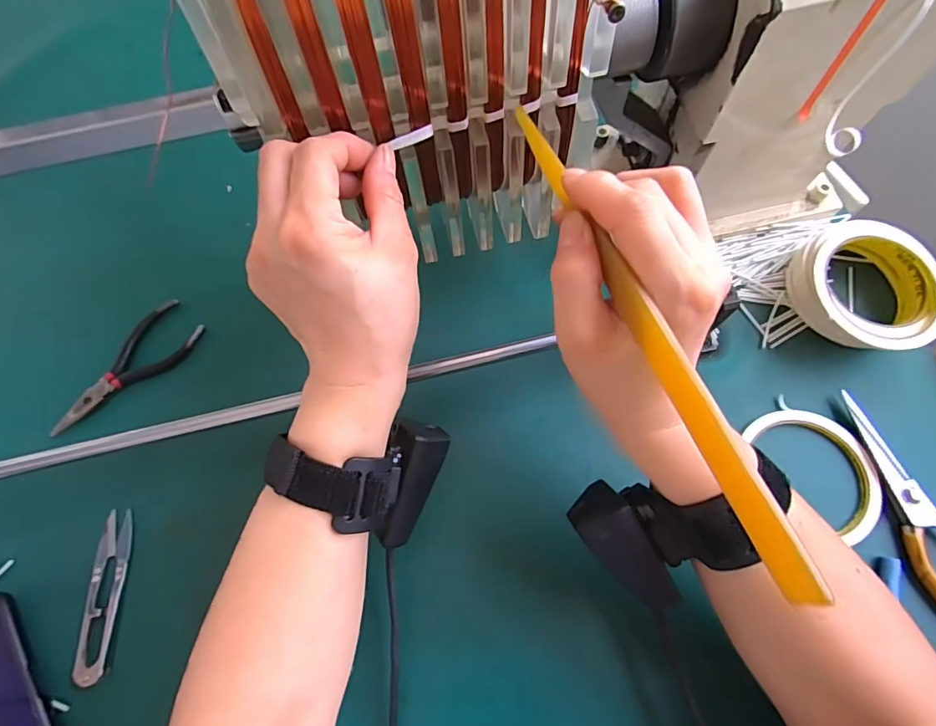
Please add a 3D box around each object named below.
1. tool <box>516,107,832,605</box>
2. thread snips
[{"bbox_3d":[0.062,-0.025,0.183,0.004,0.015,0.216,-19,65,-6],"label":"tool"},{"bbox_3d":[-0.240,0.151,0.317,0.021,0.007,0.102,-6,70,0],"label":"thread snips"}]

